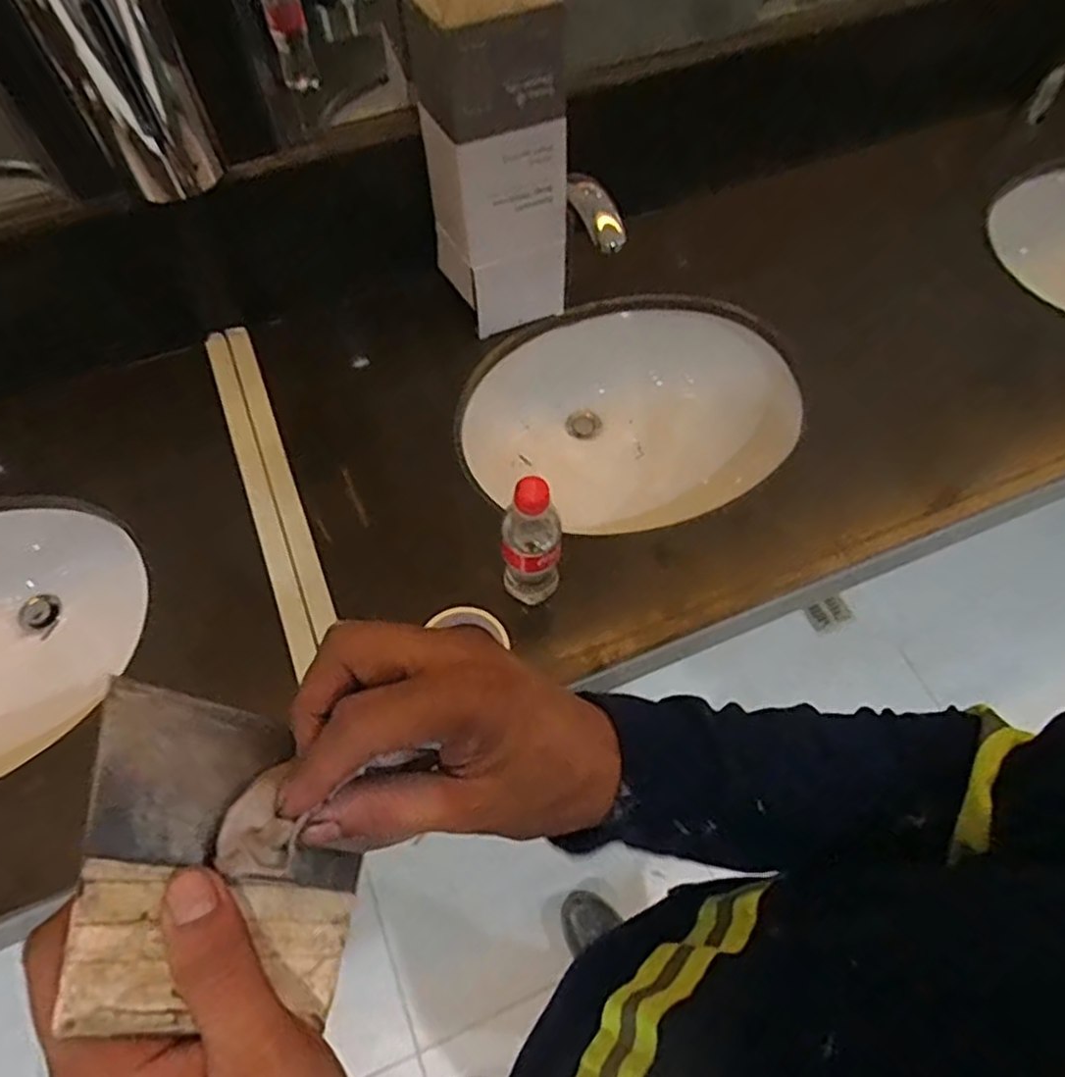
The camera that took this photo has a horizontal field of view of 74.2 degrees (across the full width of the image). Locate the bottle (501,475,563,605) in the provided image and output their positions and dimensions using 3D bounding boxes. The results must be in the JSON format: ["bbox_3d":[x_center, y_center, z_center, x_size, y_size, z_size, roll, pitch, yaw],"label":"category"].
[{"bbox_3d":[-0.001,0.005,0.658,0.053,0.193,0.056,-1,63,-1],"label":"bottle"}]

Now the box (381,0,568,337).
[{"bbox_3d":[-0.057,-0.435,0.790,0.126,0.337,0.197,-24,65,-12],"label":"box"}]

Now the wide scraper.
[{"bbox_3d":[-0.102,0.106,0.240,0.004,0.097,0.098,-30,47,34],"label":"wide scraper"}]

